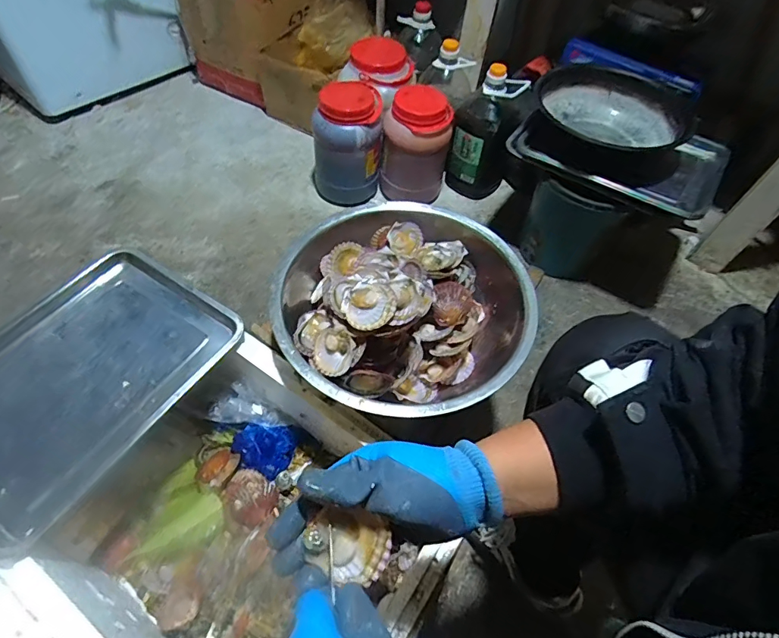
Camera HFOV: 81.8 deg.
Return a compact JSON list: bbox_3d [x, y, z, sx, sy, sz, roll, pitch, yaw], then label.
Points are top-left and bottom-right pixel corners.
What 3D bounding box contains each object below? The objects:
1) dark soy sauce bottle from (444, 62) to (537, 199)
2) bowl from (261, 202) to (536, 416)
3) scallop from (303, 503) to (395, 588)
[{"bbox_3d":[0.256,-0.488,1.210,0.156,0.313,0.120,21,56,10],"label":"dark soy sauce bottle"},{"bbox_3d":[0.019,-0.023,0.669,0.359,0.138,0.362,2,55,-3],"label":"bowl"},{"bbox_3d":[-0.030,0.173,0.350,0.062,0.019,0.047,30,58,16],"label":"scallop"}]

